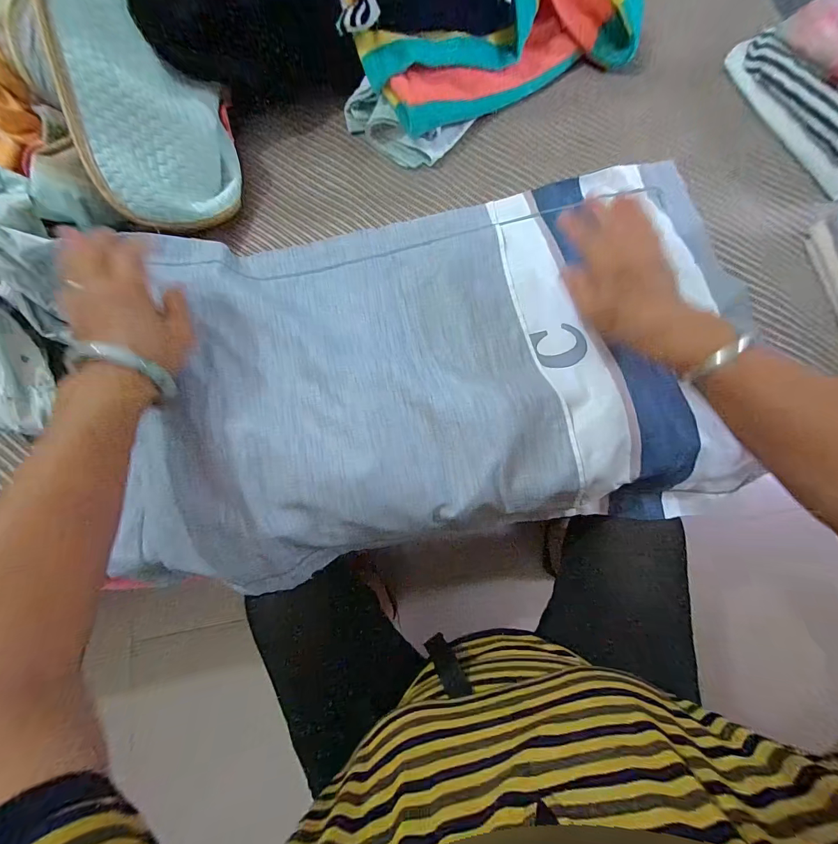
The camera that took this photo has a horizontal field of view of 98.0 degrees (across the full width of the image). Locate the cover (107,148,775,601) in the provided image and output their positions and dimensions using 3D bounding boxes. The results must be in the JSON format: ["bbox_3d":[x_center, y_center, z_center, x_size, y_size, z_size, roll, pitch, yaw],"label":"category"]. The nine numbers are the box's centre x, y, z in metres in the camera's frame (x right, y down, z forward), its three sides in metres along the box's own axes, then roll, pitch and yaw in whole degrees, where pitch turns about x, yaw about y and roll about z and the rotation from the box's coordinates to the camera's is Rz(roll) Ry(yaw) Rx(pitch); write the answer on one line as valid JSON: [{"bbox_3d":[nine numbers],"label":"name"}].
[{"bbox_3d":[0.025,-0.062,0.408,0.632,0.125,0.385,-10,76,-1],"label":"cover"}]

